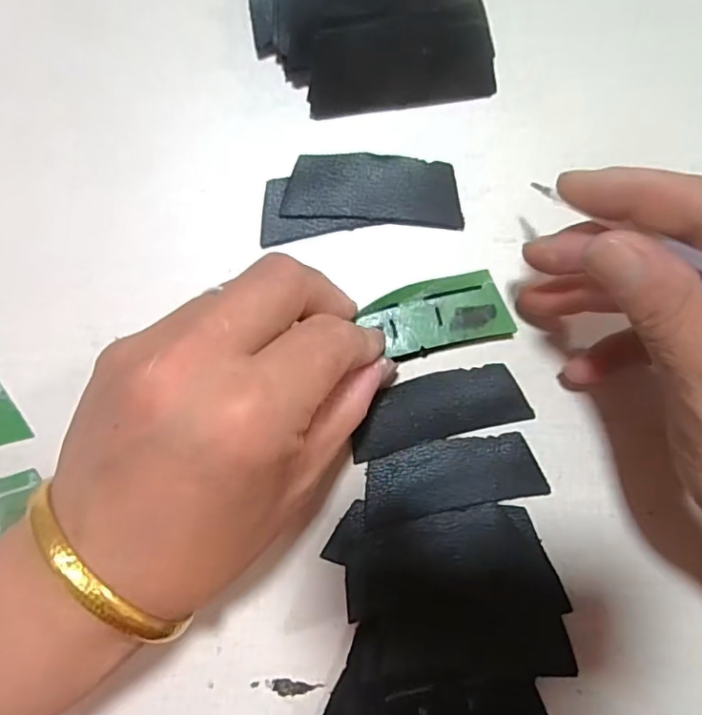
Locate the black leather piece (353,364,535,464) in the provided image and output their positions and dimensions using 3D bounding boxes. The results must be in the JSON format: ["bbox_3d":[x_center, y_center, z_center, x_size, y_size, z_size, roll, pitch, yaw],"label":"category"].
[{"bbox_3d":[0.034,0.020,0.221,0.069,0.004,0.027,-15,88,1],"label":"black leather piece"}]

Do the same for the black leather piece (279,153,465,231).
[{"bbox_3d":[0.009,-0.067,0.223,0.069,0.005,0.025,4,89,1],"label":"black leather piece"}]

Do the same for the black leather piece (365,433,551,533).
[{"bbox_3d":[0.039,0.047,0.219,0.069,0.005,0.027,-11,89,1],"label":"black leather piece"}]

